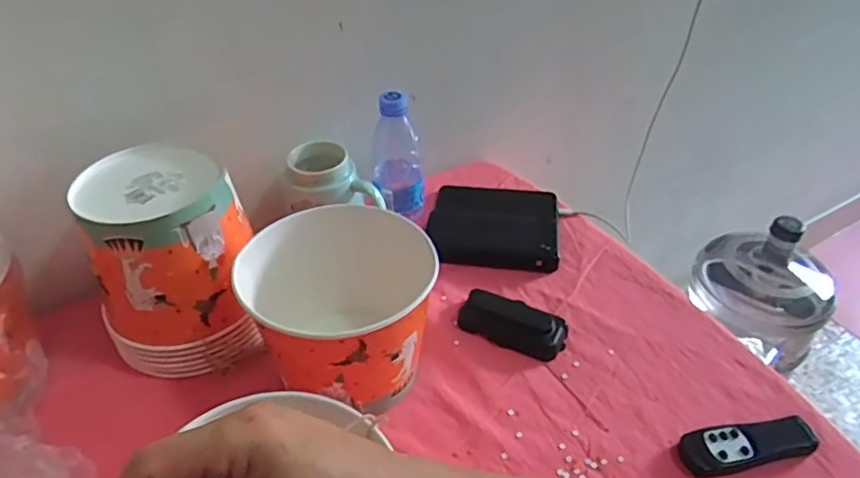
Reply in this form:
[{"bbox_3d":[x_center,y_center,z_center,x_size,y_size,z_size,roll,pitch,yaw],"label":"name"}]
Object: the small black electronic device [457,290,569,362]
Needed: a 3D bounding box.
[{"bbox_3d":[0.084,0.081,0.607,0.107,0.025,0.045,20,44,22],"label":"small black electronic device"}]

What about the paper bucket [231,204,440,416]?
[{"bbox_3d":[-0.084,0.068,0.538,0.154,0.124,0.144,0,40,0],"label":"paper bucket"}]

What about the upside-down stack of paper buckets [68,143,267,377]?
[{"bbox_3d":[-0.243,0.021,0.566,0.142,0.159,0.149,-17,45,-19],"label":"upside-down stack of paper buckets"}]

